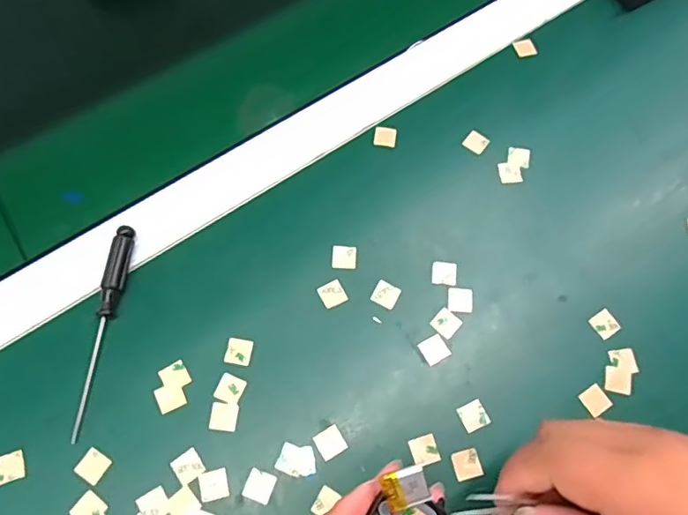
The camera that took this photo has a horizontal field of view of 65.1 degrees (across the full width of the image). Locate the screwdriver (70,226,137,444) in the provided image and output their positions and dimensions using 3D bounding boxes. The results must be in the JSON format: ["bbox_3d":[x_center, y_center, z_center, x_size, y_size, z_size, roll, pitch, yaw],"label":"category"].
[{"bbox_3d":[-0.151,0.042,0.332,0.012,0.012,0.131,8,68,2],"label":"screwdriver"}]

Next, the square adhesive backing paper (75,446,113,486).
[{"bbox_3d":[-0.144,0.119,0.308,0.015,0.004,0.015,31,71,11],"label":"square adhesive backing paper"}]

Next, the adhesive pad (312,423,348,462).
[{"bbox_3d":[-0.008,0.108,0.315,0.016,0.004,0.016,-28,71,-12],"label":"adhesive pad"}]

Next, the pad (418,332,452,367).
[{"bbox_3d":[0.057,0.057,0.337,0.016,0.004,0.016,-28,71,-12],"label":"pad"}]

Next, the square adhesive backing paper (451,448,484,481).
[{"bbox_3d":[0.072,0.120,0.312,0.016,0.004,0.016,-13,69,-6],"label":"square adhesive backing paper"}]

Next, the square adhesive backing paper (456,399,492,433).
[{"bbox_3d":[0.078,0.095,0.323,0.016,0.004,0.016,-25,71,-10],"label":"square adhesive backing paper"}]

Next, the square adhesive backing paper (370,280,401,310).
[{"bbox_3d":[0.027,0.023,0.350,0.016,0.004,0.016,27,70,9],"label":"square adhesive backing paper"}]

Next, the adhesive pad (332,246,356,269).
[{"bbox_3d":[0.000,-0.001,0.358,0.016,0.004,0.016,3,68,0],"label":"adhesive pad"}]

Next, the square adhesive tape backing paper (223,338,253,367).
[{"bbox_3d":[-0.065,0.058,0.334,0.016,0.004,0.017,10,68,3],"label":"square adhesive tape backing paper"}]

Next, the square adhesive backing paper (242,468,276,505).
[{"bbox_3d":[-0.048,0.130,0.306,0.016,0.004,0.016,18,69,6],"label":"square adhesive backing paper"}]

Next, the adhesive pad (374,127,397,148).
[{"bbox_3d":[0.030,-0.089,0.393,0.016,0.004,0.016,6,68,1],"label":"adhesive pad"}]

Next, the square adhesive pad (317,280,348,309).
[{"bbox_3d":[-0.007,0.023,0.349,0.016,0.004,0.016,-24,70,-10],"label":"square adhesive pad"}]

